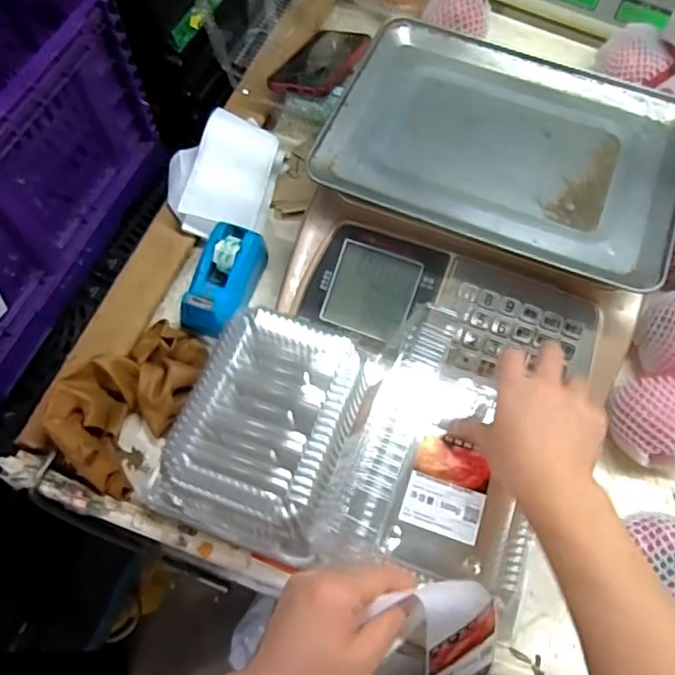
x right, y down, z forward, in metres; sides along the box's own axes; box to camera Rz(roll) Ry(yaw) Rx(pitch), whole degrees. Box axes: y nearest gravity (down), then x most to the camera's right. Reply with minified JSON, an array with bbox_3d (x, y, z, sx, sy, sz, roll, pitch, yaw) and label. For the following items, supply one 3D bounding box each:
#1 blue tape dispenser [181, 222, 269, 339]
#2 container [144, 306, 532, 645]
[{"bbox_3d":[-0.115,-0.059,0.612,0.053,0.057,0.112,17,67,8],"label":"blue tape dispenser"},{"bbox_3d":[0.016,0.076,0.501,0.285,0.063,0.225,11,66,6],"label":"container"}]

